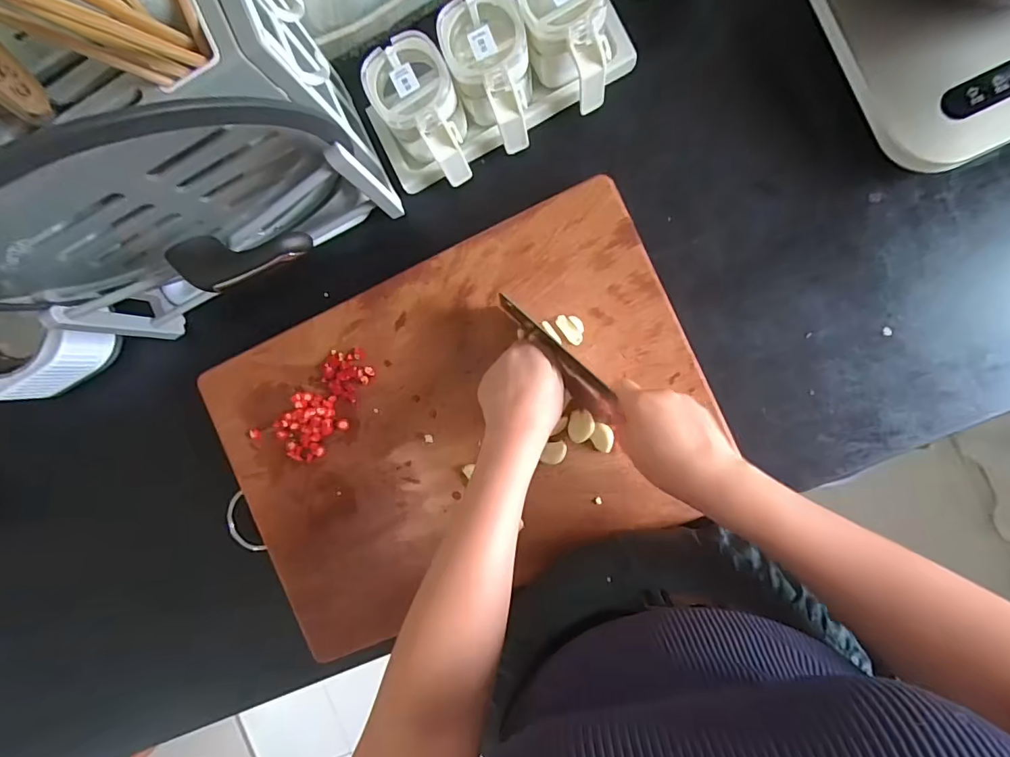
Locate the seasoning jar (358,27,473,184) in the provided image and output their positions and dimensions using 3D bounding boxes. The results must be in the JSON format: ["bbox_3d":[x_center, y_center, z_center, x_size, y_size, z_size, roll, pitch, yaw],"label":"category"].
[{"bbox_3d":[-0.076,-0.250,0.458,0.071,0.078,0.105,-26,88,8],"label":"seasoning jar"}]

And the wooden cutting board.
[{"bbox_3d":[-0.049,0.048,0.489,0.482,0.023,0.328,-24,88,5],"label":"wooden cutting board"}]

